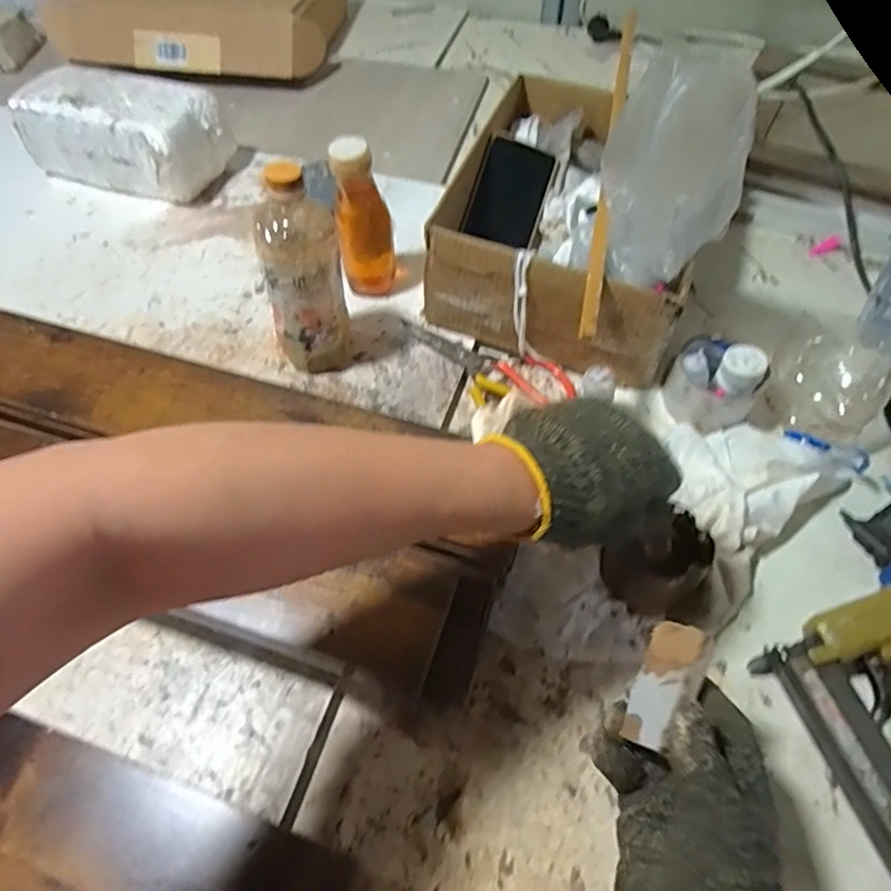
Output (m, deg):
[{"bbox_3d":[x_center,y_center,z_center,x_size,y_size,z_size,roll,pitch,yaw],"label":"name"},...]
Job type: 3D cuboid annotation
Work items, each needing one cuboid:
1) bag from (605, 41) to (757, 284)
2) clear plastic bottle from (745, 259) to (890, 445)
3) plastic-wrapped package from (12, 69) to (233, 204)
[{"bbox_3d":[0.170,-0.206,0.479,0.104,0.177,0.081,14,58,11],"label":"bag"},{"bbox_3d":[0.444,-0.127,0.623,0.316,0.079,0.094,-39,64,-24],"label":"clear plastic bottle"},{"bbox_3d":[-0.416,-0.401,0.788,0.259,0.107,0.132,23,59,15],"label":"plastic-wrapped package"}]

